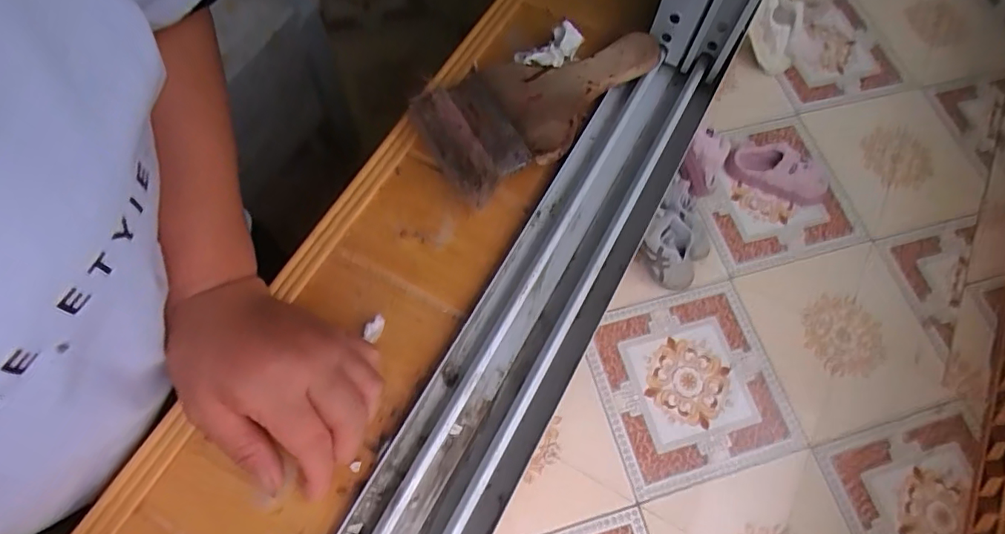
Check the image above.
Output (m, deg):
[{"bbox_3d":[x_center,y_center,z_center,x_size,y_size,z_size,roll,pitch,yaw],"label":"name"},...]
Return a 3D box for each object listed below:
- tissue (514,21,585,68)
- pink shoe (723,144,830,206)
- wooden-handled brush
[{"bbox_3d":[0.040,-0.168,0.417,0.055,0.026,0.029,-30,71,-14],"label":"tissue"},{"bbox_3d":[0.781,-0.278,1.522,0.274,0.088,0.161,13,66,3],"label":"pink shoe"},{"bbox_3d":[0.027,-0.131,0.406,0.197,0.025,0.100,-36,72,-15],"label":"wooden-handled brush"}]

